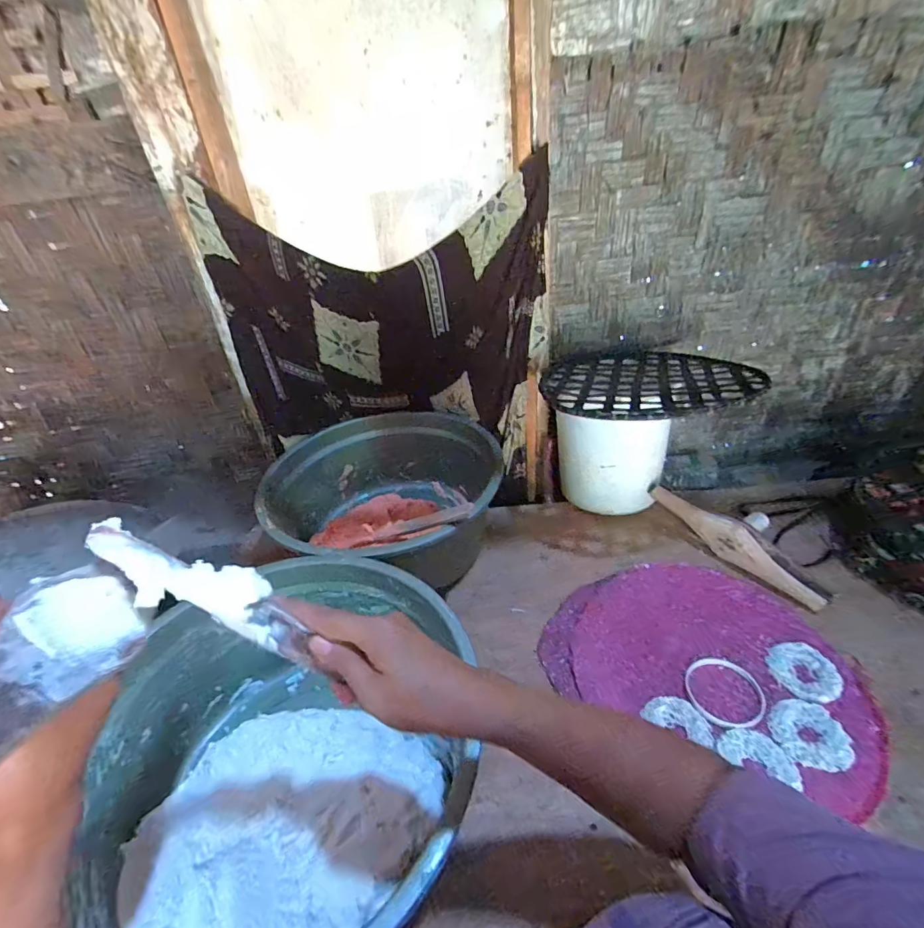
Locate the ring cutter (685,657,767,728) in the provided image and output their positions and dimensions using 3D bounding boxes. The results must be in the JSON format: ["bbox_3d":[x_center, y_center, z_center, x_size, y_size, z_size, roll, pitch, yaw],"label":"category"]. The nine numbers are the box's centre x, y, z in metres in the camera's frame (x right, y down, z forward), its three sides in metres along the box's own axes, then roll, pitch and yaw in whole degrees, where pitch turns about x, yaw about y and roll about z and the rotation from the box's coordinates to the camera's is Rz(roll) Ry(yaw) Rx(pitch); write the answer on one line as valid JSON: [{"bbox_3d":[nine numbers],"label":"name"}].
[{"bbox_3d":[0.342,0.294,0.590,0.093,0.009,0.088,-4,32,3],"label":"ring cutter"}]

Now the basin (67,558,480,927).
[{"bbox_3d":[-0.194,0.302,0.504,0.357,0.158,0.373,-4,32,3],"label":"basin"}]

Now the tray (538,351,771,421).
[{"bbox_3d":[0.303,-0.151,0.800,0.350,0.038,0.345,-18,34,-19],"label":"tray"}]

